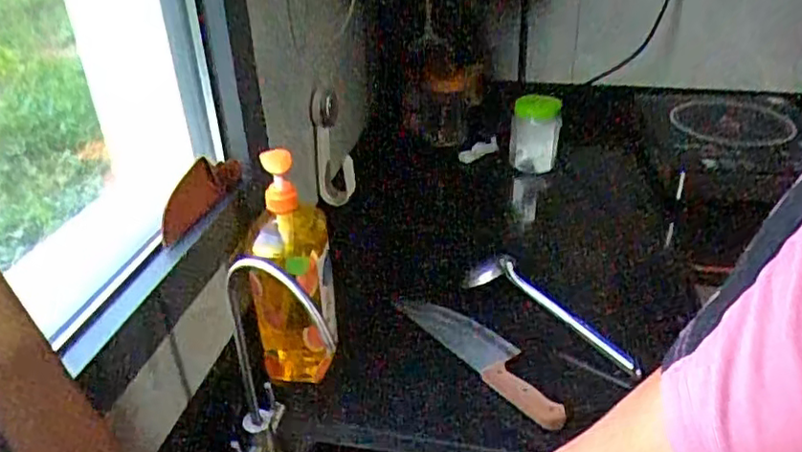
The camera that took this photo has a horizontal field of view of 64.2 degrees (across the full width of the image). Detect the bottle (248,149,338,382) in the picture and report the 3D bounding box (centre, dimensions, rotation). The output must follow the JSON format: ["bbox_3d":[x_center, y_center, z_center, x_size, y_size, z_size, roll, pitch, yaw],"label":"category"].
[{"bbox_3d":[-0.129,0.063,0.765,0.078,0.282,0.087,2,33,9],"label":"bottle"}]

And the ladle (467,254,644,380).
[{"bbox_3d":[0.210,0.117,0.868,0.257,0.062,0.051,34,47,25],"label":"ladle"}]

